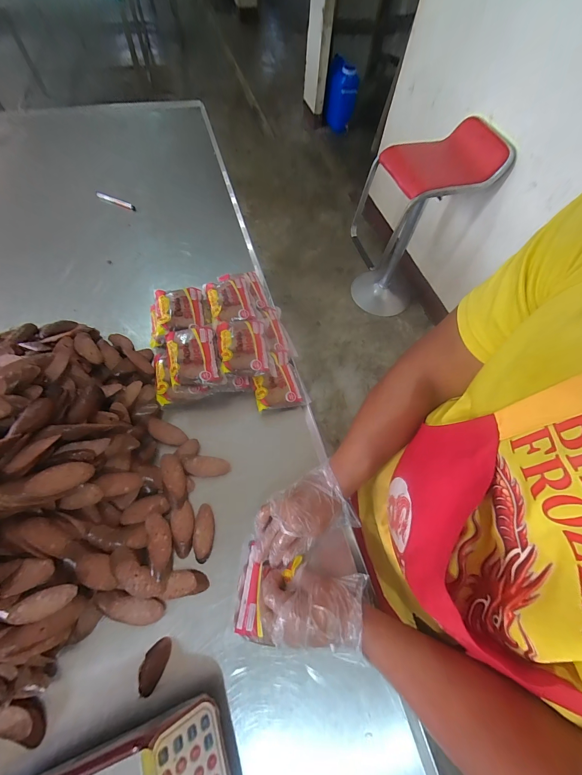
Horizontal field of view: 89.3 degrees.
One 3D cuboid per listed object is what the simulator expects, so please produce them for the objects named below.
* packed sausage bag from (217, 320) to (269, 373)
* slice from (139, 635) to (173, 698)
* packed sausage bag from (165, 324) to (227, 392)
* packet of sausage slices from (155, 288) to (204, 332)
[{"bbox_3d":[-0.103,-0.092,0.623,0.097,0.031,0.124,-8,64,-8],"label":"packed sausage bag"},{"bbox_3d":[-0.206,0.417,0.443,0.033,0.014,0.064,21,64,7],"label":"slice"},{"bbox_3d":[-0.200,-0.068,0.604,0.097,0.040,0.134,-12,65,-9],"label":"packed sausage bag"},{"bbox_3d":[-0.246,-0.174,0.654,0.099,0.034,0.108,-14,65,-11],"label":"packet of sausage slices"}]

